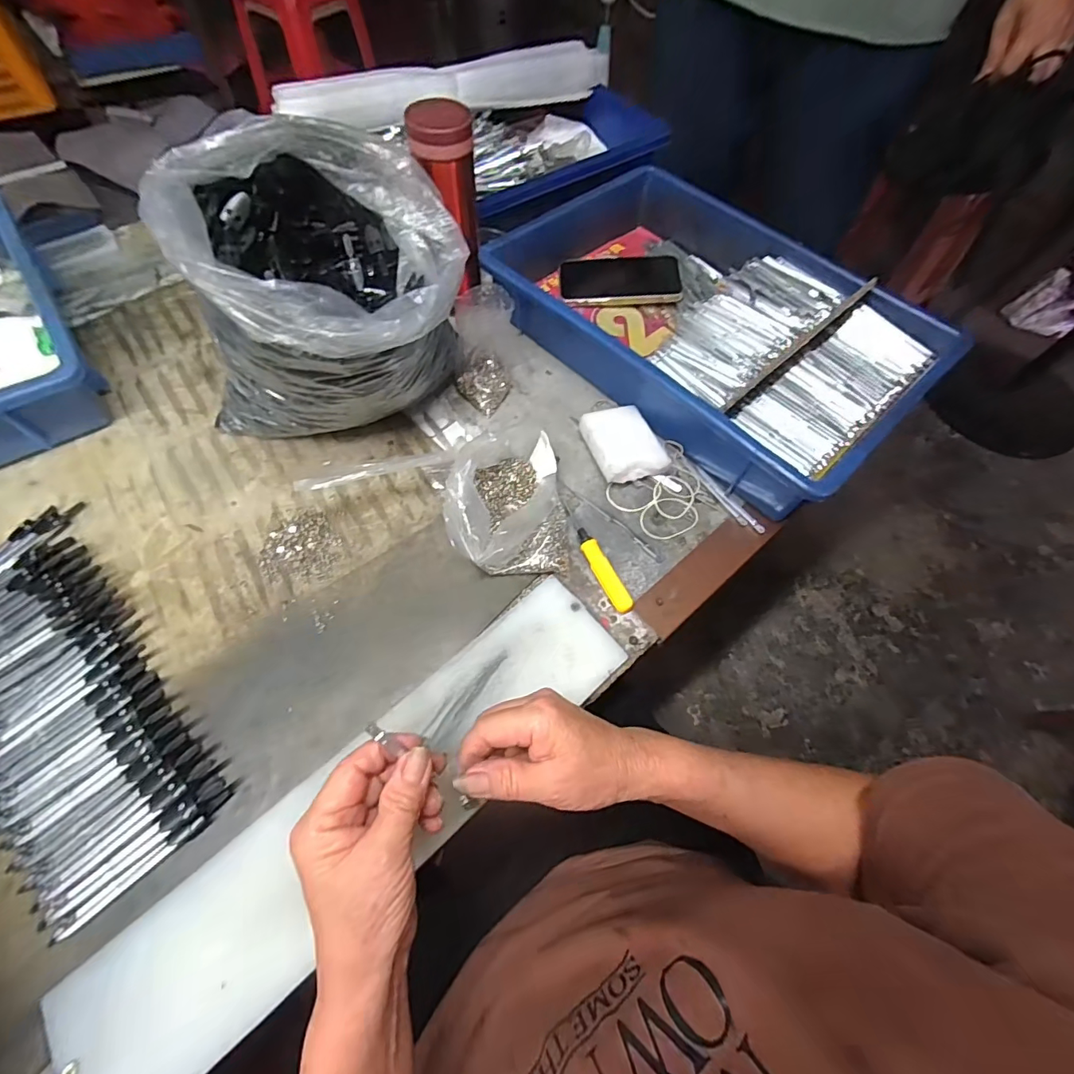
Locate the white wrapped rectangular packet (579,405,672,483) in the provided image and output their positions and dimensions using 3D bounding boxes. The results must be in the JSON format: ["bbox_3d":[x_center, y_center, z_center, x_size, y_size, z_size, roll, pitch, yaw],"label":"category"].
[{"bbox_3d":[0.086,-0.090,0.486,0.064,0.035,0.079,-14,64,-10],"label":"white wrapped rectangular packet"}]

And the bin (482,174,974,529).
[{"bbox_3d":[0.165,-0.243,0.545,0.281,0.097,0.466,-40,71,-21],"label":"bin"}]

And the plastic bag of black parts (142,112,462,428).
[{"bbox_3d":[-0.168,-0.186,0.399,0.185,0.200,0.181,30,64,11],"label":"plastic bag of black parts"}]

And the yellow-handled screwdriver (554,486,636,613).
[{"bbox_3d":[0.048,0.008,0.440,0.016,0.013,0.135,-21,65,-13],"label":"yellow-handled screwdriver"}]

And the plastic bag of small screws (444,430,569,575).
[{"bbox_3d":[-0.029,-0.038,0.436,0.109,0.055,0.139,-5,63,-5],"label":"plastic bag of small screws"}]

